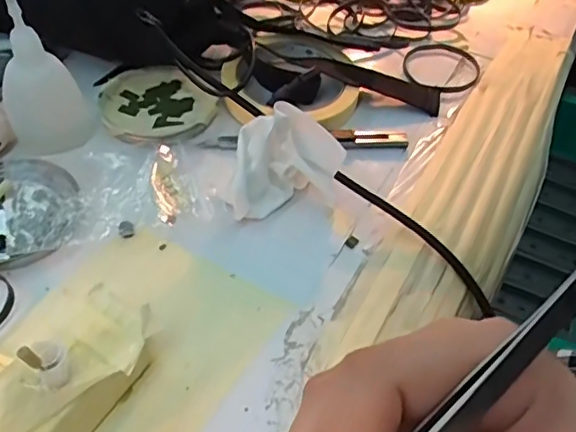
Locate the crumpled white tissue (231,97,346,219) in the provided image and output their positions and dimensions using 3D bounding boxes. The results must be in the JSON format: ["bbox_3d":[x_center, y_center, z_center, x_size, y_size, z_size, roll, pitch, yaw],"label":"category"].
[{"bbox_3d":[-0.005,-0.033,0.346,0.068,0.045,0.045,-10,50,-13],"label":"crumpled white tissue"}]

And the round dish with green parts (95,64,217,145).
[{"bbox_3d":[-0.093,-0.076,0.405,0.075,0.011,0.080,2,49,-3],"label":"round dish with green parts"}]

